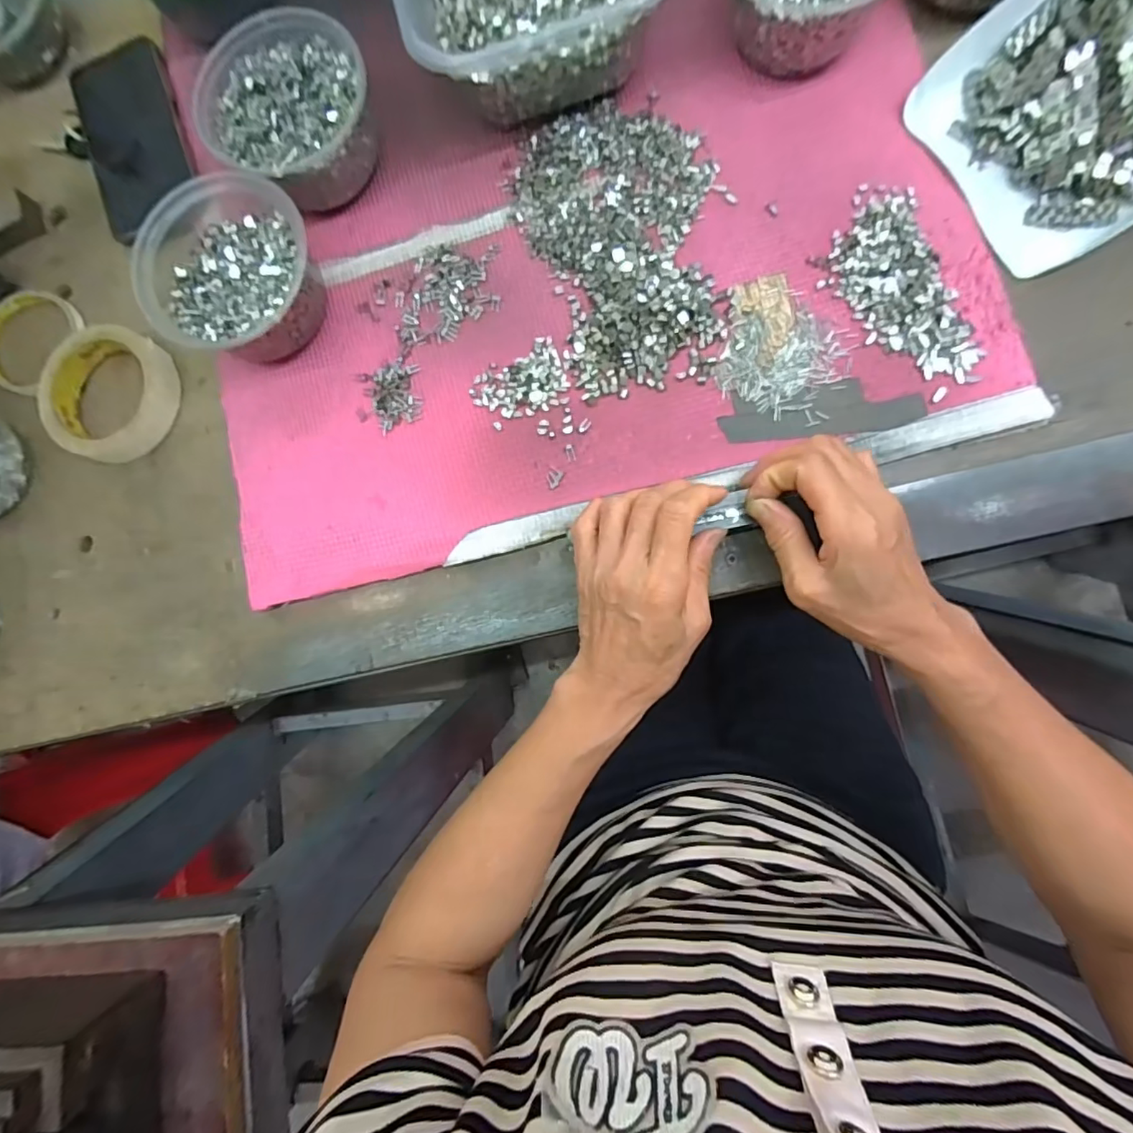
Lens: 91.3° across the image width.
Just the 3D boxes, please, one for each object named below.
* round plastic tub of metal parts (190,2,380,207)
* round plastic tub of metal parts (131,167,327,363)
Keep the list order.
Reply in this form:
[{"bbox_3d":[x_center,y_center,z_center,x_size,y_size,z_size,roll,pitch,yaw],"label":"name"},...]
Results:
[{"bbox_3d":[-0.187,-0.311,0.385,0.111,0.055,0.116,-1,84,7],"label":"round plastic tub of metal parts"},{"bbox_3d":[-0.221,-0.197,0.380,0.111,0.056,0.113,-1,84,7],"label":"round plastic tub of metal parts"}]

